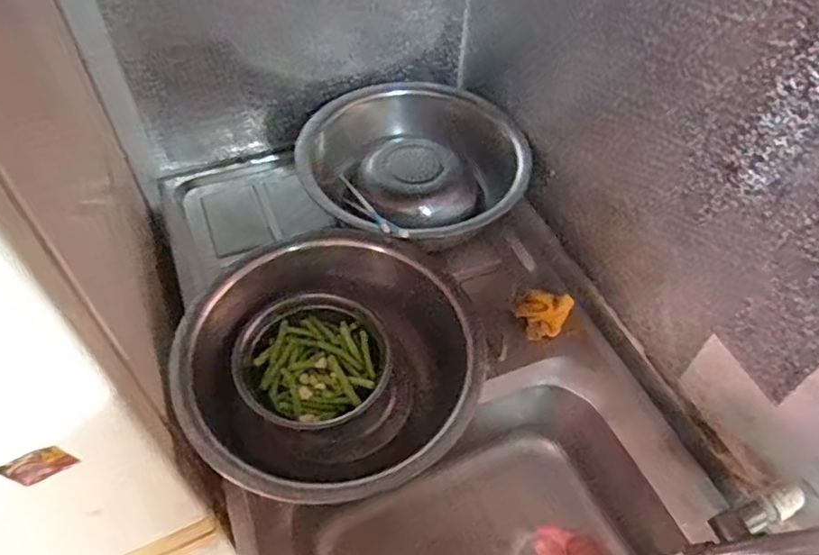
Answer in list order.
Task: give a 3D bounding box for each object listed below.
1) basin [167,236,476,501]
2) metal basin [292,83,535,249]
[{"bbox_3d":[-0.092,0.109,0.695,0.330,0.114,0.294,-22,55,-19],"label":"basin"},{"bbox_3d":[0.010,-0.164,0.878,0.311,0.109,0.306,1,51,-1],"label":"metal basin"}]

